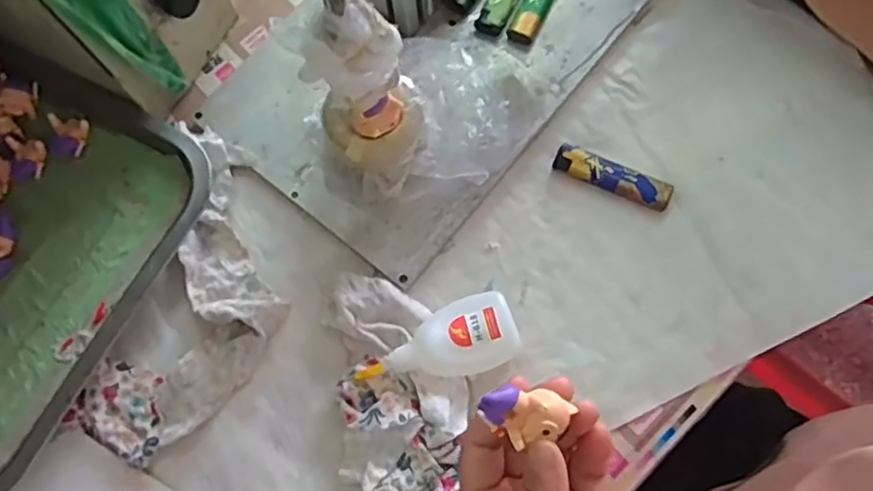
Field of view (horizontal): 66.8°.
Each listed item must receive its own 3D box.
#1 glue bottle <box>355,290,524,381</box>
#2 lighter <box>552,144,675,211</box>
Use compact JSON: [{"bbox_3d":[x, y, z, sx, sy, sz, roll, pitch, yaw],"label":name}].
[{"bbox_3d":[0.001,0.064,0.416,0.098,0.029,0.045,-19,78,-5],"label":"glue bottle"},{"bbox_3d":[0.120,-0.047,0.450,0.080,0.014,0.020,24,78,5],"label":"lighter"}]

